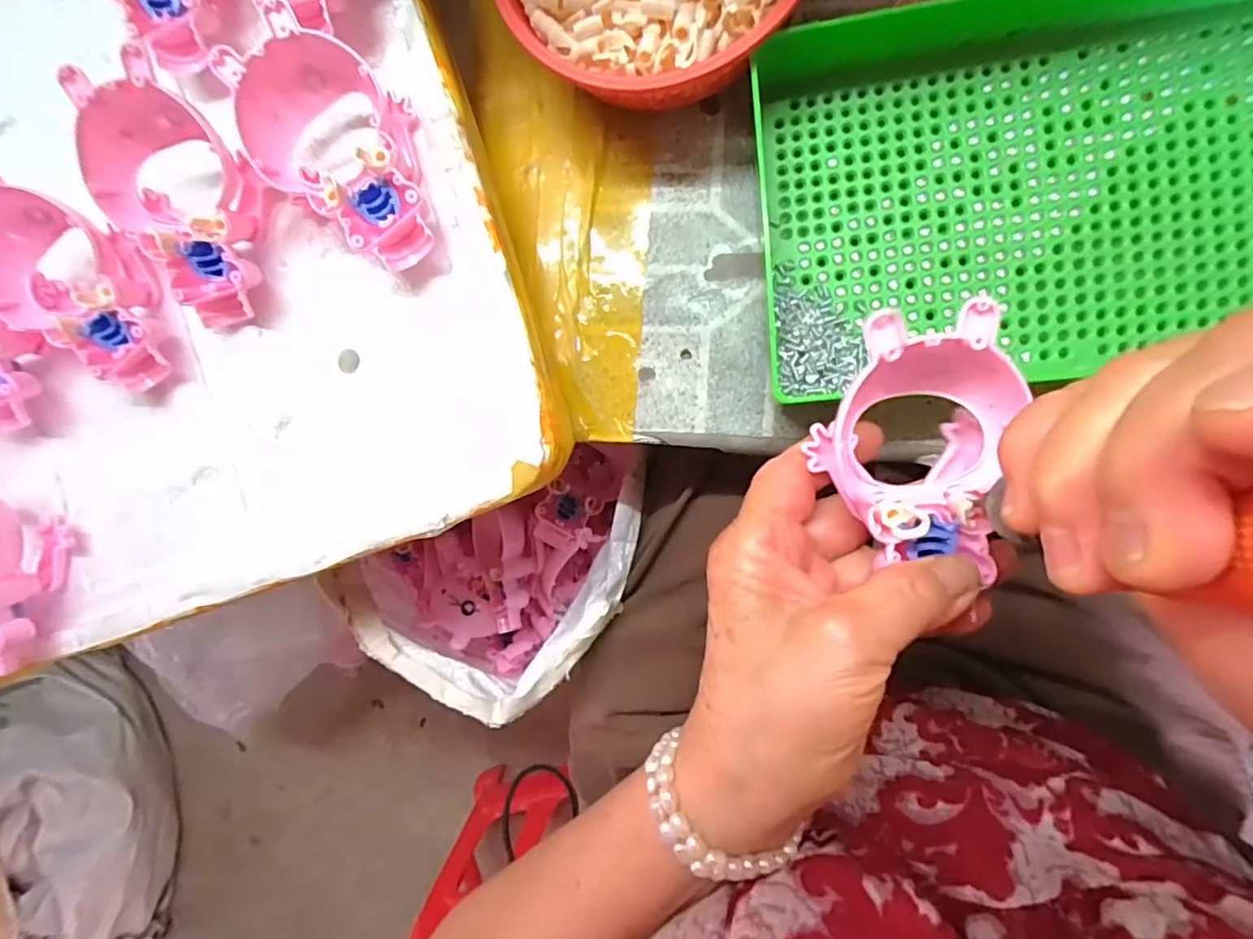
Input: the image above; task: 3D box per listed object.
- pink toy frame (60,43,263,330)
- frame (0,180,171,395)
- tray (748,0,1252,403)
[{"bbox_3d":[-0.191,-0.117,0.253,0.059,0.051,0.090,-30,86,9],"label":"pink toy frame"},{"bbox_3d":[-0.256,-0.085,0.266,0.096,0.048,0.064,33,96,8],"label":"frame"},{"bbox_3d":[0.175,-0.115,0.228,0.238,0.032,0.152,-6,90,10],"label":"tray"}]

